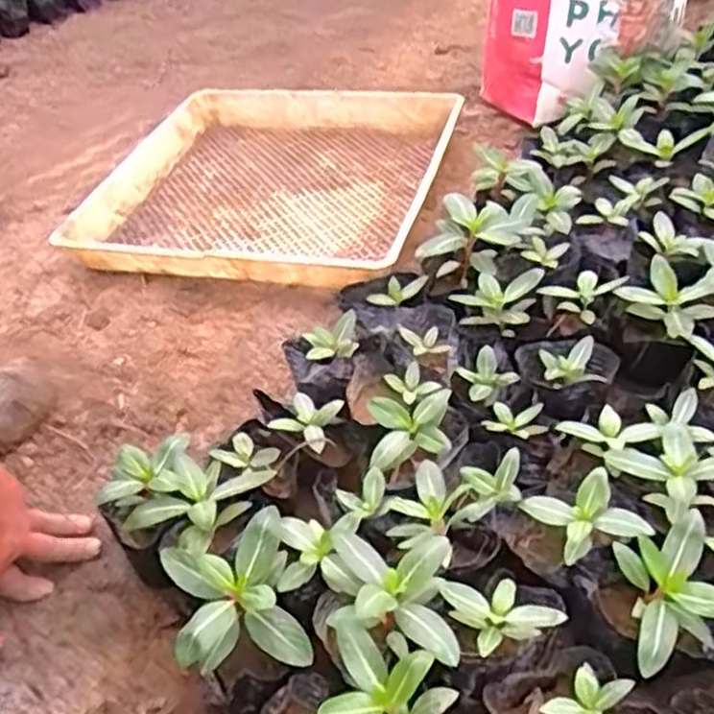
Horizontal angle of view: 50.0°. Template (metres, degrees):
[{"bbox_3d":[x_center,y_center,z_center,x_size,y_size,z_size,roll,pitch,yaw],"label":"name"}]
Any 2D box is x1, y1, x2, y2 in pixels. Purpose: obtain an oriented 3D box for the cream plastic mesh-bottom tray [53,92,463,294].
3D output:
[{"bbox_3d":[-0.120,-0.256,1.053,0.446,0.064,0.485,8,44,17],"label":"cream plastic mesh-bottom tray"}]

